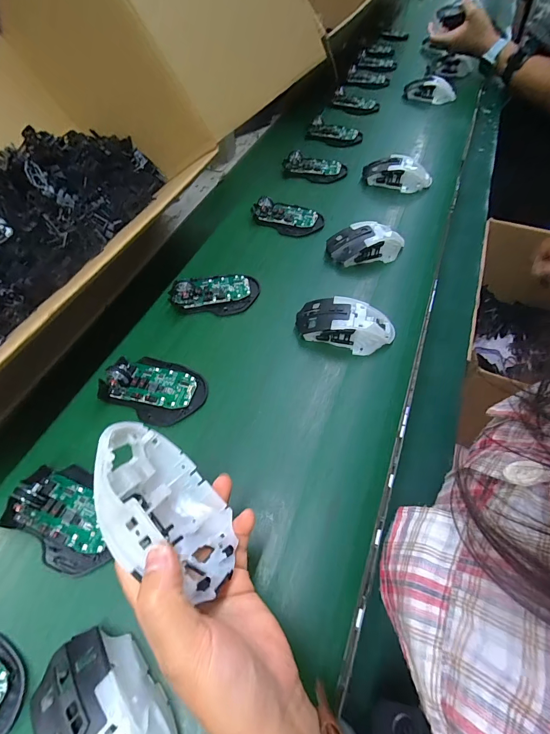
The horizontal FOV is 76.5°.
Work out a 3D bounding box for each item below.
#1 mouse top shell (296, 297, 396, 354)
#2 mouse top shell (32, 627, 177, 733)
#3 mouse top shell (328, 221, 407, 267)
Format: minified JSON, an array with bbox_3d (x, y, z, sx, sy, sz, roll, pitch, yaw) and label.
[{"bbox_3d":[0.084,-0.049,0.417,0.112,0.041,0.054,11,56,8],"label":"mouse top shell"},{"bbox_3d":[-0.108,0.232,0.230,0.114,0.034,0.065,35,63,22],"label":"mouse top shell"},{"bbox_3d":[0.131,-0.178,0.498,0.107,0.036,0.052,-11,56,-7],"label":"mouse top shell"}]

